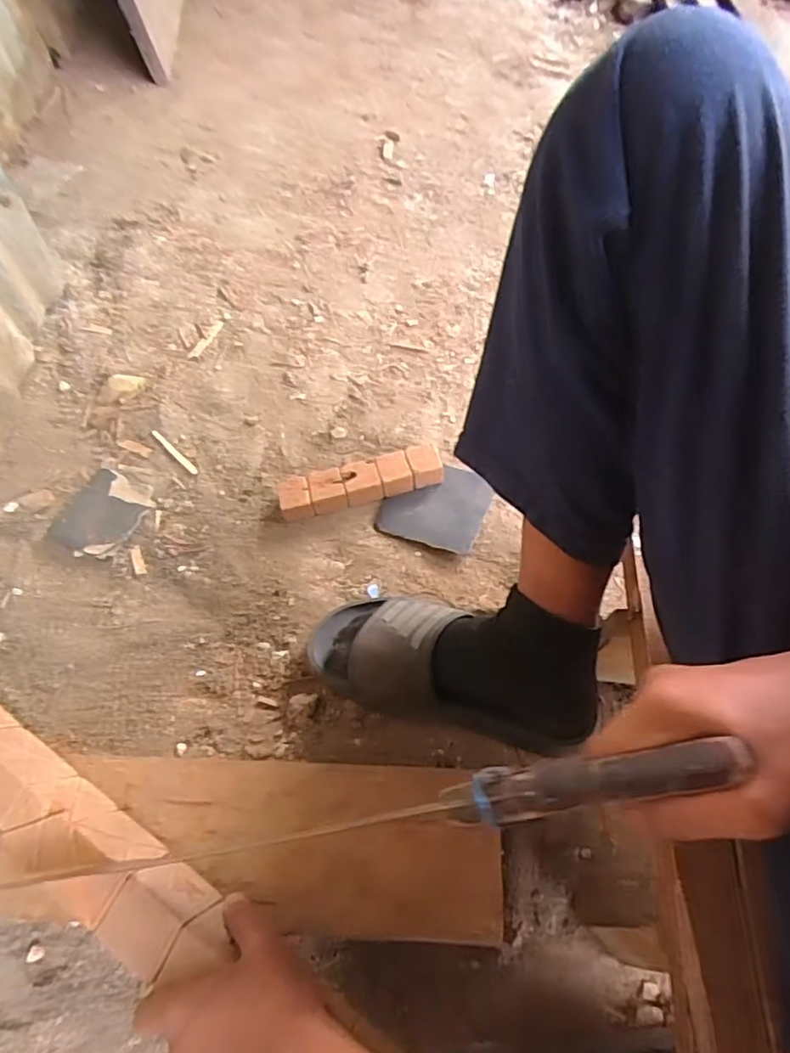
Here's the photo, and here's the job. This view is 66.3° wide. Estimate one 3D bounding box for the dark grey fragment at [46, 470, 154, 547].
[{"bbox_3d":[-0.329,-0.013,0.670,0.082,0.014,0.090,30,61,14],"label":"dark grey fragment"}]

